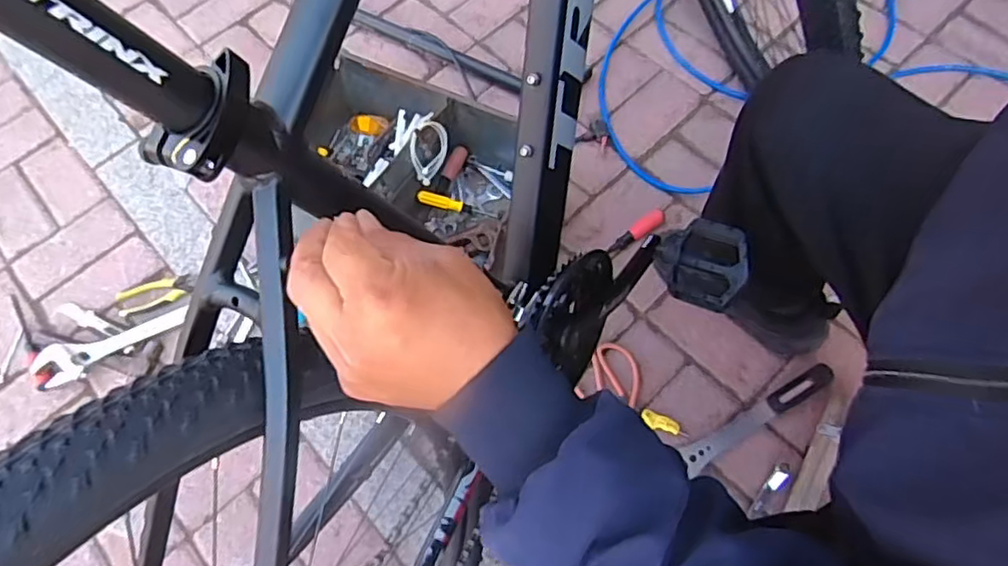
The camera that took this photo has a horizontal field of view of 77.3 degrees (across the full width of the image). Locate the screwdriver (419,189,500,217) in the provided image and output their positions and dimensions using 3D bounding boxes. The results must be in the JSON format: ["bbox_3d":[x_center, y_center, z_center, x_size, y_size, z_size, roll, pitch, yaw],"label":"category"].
[{"bbox_3d":[-0.078,-0.131,1.055,0.136,0.017,0.020,13,60,-18],"label":"screwdriver"}]

